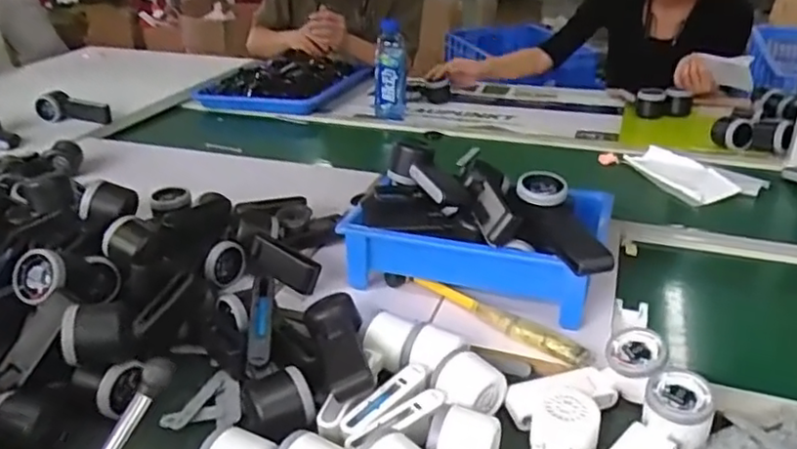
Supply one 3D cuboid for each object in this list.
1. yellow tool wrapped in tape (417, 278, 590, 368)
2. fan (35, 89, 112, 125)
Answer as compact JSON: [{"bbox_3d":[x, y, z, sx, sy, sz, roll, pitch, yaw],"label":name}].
[{"bbox_3d":[0.108,0.103,0.731,0.026,0.026,0.237,-22,34,-34],"label":"yellow tool wrapped in tape"},{"bbox_3d":[-0.698,-0.247,1.400,0.152,0.060,0.048,8,24,-18],"label":"fan"}]

